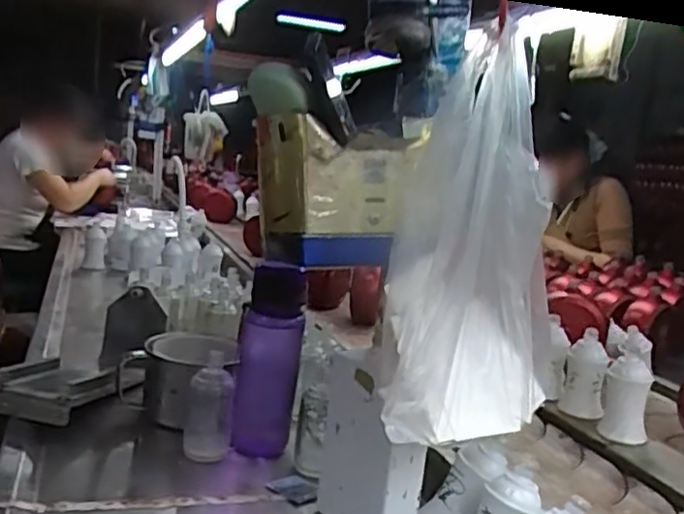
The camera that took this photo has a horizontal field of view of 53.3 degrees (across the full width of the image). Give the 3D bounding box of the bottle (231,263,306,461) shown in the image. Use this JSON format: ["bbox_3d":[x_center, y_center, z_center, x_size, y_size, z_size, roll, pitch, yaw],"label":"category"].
[{"bbox_3d":[-0.089,0.125,0.821,0.077,0.225,0.066,4,9,-6],"label":"bottle"}]

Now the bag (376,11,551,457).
[{"bbox_3d":[0.106,-0.014,0.541,0.133,0.298,0.145,8,9,15],"label":"bag"}]

